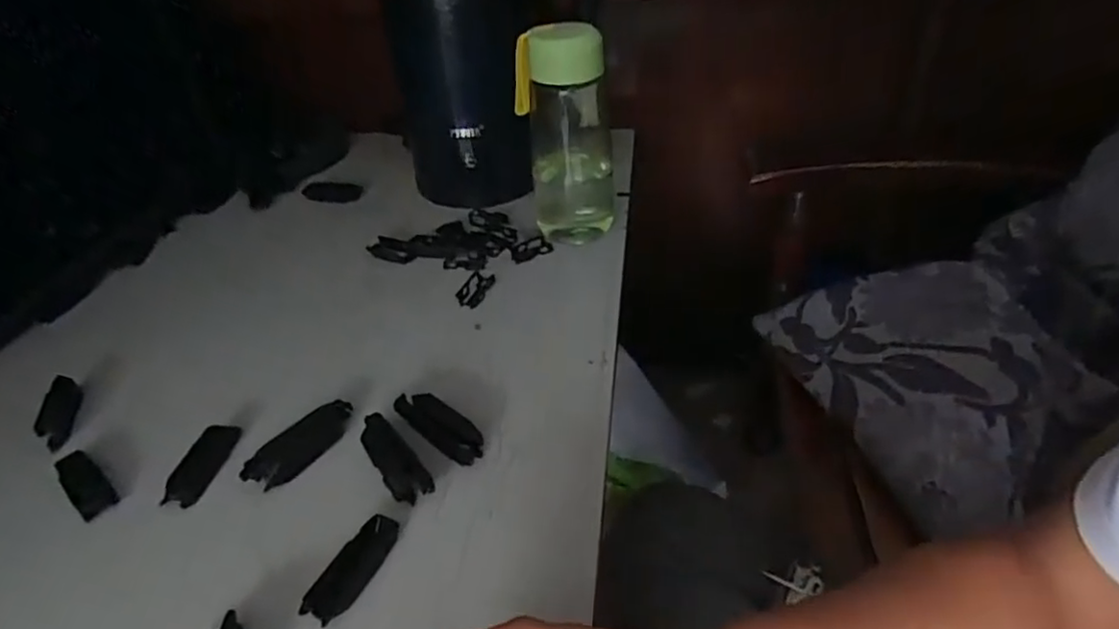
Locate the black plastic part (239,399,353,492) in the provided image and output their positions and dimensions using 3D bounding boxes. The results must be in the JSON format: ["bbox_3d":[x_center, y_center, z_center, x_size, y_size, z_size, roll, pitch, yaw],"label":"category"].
[{"bbox_3d":[-0.173,0.087,0.448,0.078,0.018,0.028,-33,48,-30],"label":"black plastic part"}]

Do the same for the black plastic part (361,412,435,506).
[{"bbox_3d":[-0.110,0.093,0.438,0.025,0.009,0.076,-29,46,-27],"label":"black plastic part"}]

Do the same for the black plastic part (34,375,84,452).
[{"bbox_3d":[-0.371,0.070,0.493,0.018,0.014,0.069,-14,41,-12],"label":"black plastic part"}]

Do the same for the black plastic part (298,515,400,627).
[{"bbox_3d":[-0.119,0.144,0.382,0.026,0.008,0.065,20,46,25],"label":"black plastic part"}]

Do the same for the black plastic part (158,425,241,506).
[{"bbox_3d":[-0.242,0.100,0.448,0.030,0.007,0.063,2,41,7],"label":"black plastic part"}]

